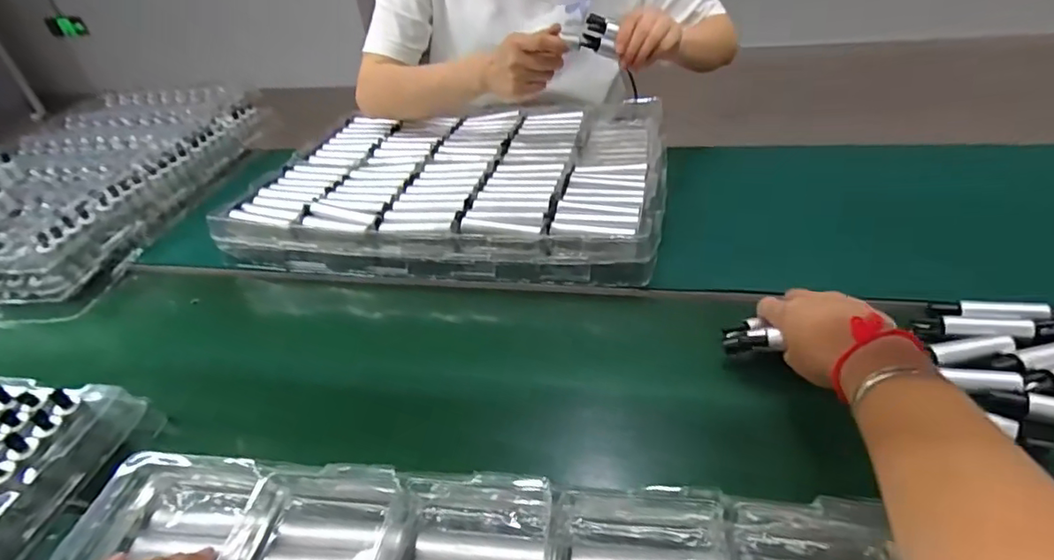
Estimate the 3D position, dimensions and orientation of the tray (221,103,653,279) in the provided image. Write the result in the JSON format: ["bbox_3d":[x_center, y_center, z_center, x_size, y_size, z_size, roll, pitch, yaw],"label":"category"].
[{"bbox_3d":[-0.086,-0.140,0.731,0.501,0.059,0.372,2,39,12],"label":"tray"}]

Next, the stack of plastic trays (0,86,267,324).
[{"bbox_3d":[-0.641,-0.145,0.809,0.331,0.109,0.487,5,39,15],"label":"stack of plastic trays"}]

